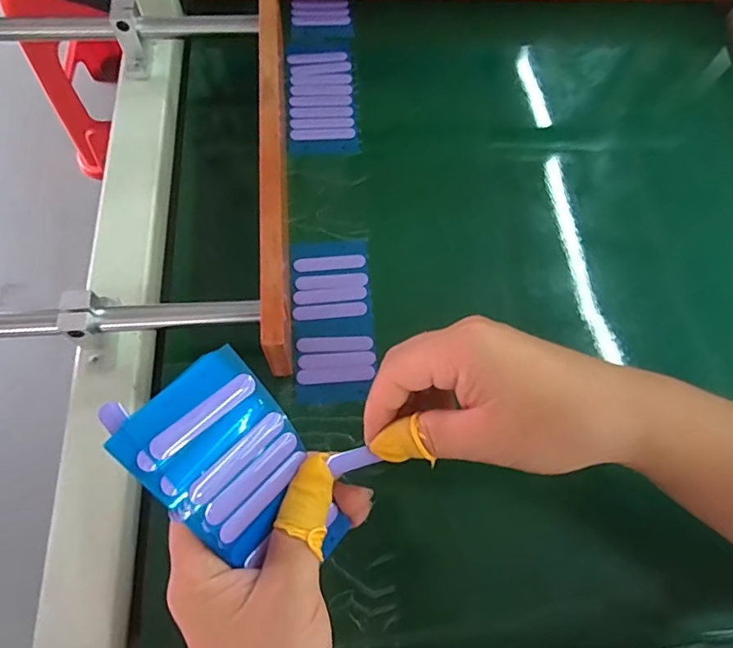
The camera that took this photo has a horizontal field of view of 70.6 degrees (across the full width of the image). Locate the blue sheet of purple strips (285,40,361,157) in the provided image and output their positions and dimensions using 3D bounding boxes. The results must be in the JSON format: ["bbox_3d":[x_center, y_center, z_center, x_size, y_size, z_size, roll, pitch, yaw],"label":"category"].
[{"bbox_3d":[-0.037,-0.187,0.430,0.054,0.004,0.117,-4,69,-3],"label":"blue sheet of purple strips"}]

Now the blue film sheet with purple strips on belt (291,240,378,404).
[{"bbox_3d":[-0.023,-0.005,0.361,0.055,0.005,0.117,-4,69,-3],"label":"blue film sheet with purple strips on belt"}]

